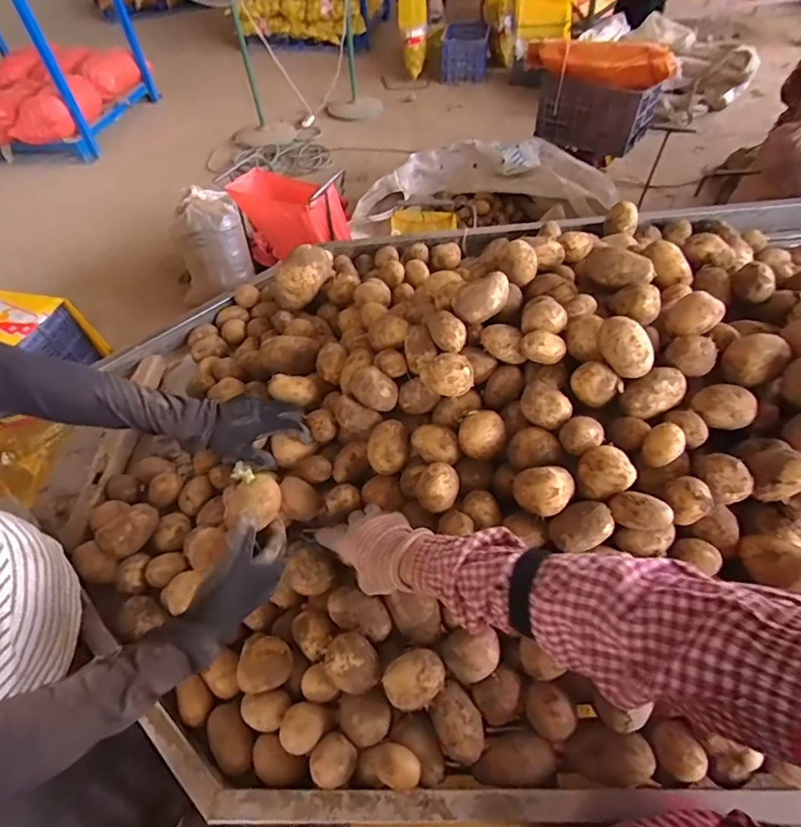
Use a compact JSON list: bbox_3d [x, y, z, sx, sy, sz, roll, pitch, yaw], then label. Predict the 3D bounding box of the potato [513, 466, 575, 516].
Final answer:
[{"bbox_3d":[0.154,0.079,0.519,0.059,0.039,0.046,21,55,17],"label":"potato"}]

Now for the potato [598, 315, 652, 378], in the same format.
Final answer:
[{"bbox_3d":[0.262,-0.078,0.559,0.042,0.043,0.075,-12,69,-20],"label":"potato"}]

